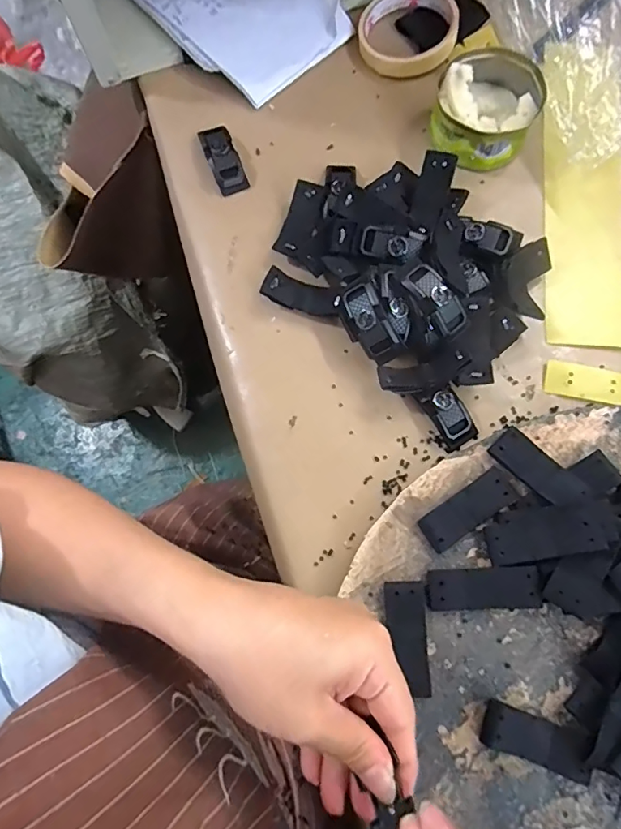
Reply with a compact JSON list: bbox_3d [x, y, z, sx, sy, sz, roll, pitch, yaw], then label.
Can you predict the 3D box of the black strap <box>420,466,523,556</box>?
[{"bbox_3d":[0.105,0.064,0.328,0.065,0.010,0.025,-34,78,-9],"label":"black strap"}]

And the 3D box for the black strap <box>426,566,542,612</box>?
[{"bbox_3d":[0.108,0.110,0.310,0.067,0.007,0.024,-6,75,11],"label":"black strap"}]

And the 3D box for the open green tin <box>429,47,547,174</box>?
[{"bbox_3d":[0.143,-0.250,0.400,0.080,0.038,0.100,23,76,5],"label":"open green tin"}]

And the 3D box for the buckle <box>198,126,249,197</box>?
[{"bbox_3d":[-0.074,-0.217,0.414,0.025,0.015,0.061,-21,77,-6],"label":"buckle"}]

